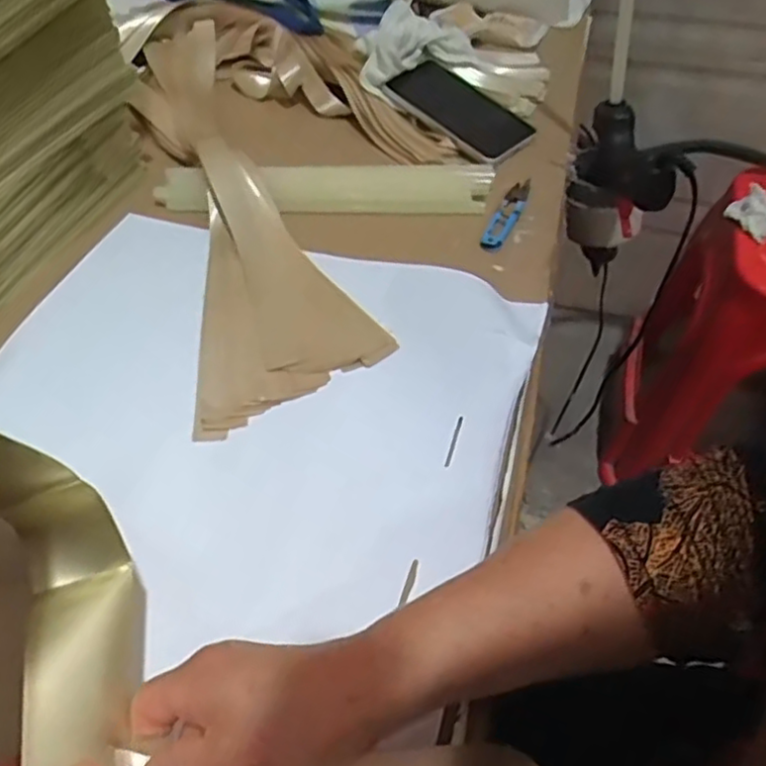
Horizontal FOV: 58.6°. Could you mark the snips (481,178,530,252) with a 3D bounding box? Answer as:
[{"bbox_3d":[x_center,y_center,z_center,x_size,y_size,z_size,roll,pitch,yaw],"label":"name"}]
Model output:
[{"bbox_3d":[0.117,-0.161,0.638,0.025,0.010,0.106,19,53,16],"label":"snips"}]

